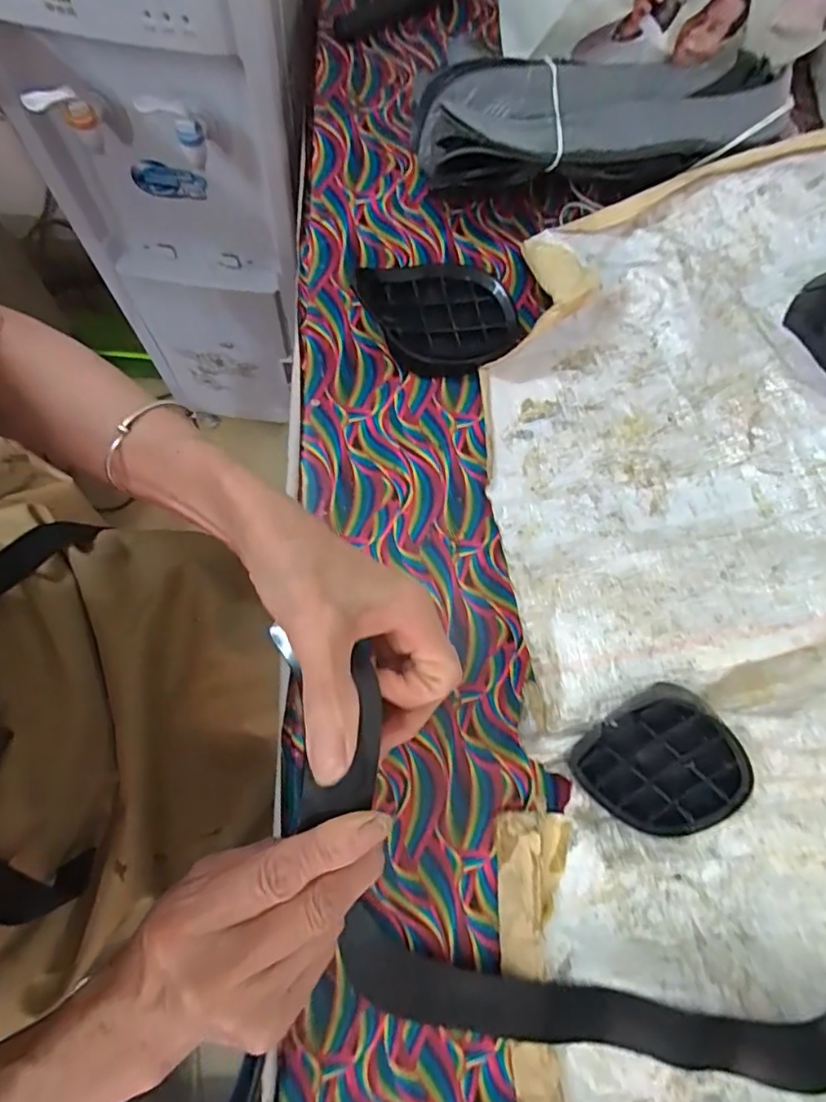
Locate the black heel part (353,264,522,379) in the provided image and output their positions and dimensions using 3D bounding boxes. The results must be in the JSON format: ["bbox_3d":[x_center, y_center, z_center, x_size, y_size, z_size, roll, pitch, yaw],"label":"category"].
[{"bbox_3d":[0.021,-0.180,0.424,0.111,0.028,0.090,-10,76,-9],"label":"black heel part"}]

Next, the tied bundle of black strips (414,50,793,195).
[{"bbox_3d":[0.152,-0.345,0.443,0.291,0.062,0.093,-11,77,-9],"label":"tied bundle of black strips"}]

